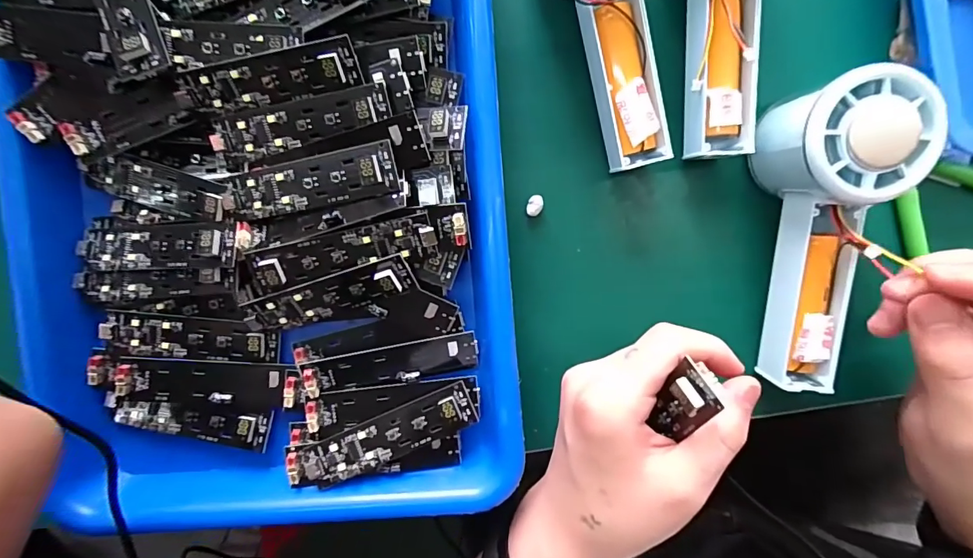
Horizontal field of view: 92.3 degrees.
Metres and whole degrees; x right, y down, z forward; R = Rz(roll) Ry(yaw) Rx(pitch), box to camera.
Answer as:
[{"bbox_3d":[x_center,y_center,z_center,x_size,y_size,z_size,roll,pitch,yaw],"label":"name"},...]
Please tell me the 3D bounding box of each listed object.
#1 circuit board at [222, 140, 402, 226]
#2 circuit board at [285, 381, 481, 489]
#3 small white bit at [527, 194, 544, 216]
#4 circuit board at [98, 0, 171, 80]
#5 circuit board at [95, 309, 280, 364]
[{"bbox_3d":[-0.086,-0.045,0.227,0.090,0.009,0.025,-9,103,12],"label":"circuit board"},{"bbox_3d":[-0.055,0.085,0.249,0.101,0.010,0.024,-21,91,2],"label":"circuit board"},{"bbox_3d":[0.027,-0.041,0.260,0.009,0.004,0.012,17,92,1],"label":"small white bit"},{"bbox_3d":[-0.175,-0.141,0.222,0.022,0.004,0.094,-20,83,-8],"label":"circuit board"},{"bbox_3d":[-0.158,0.032,0.253,0.090,0.013,0.024,4,92,1],"label":"circuit board"}]

